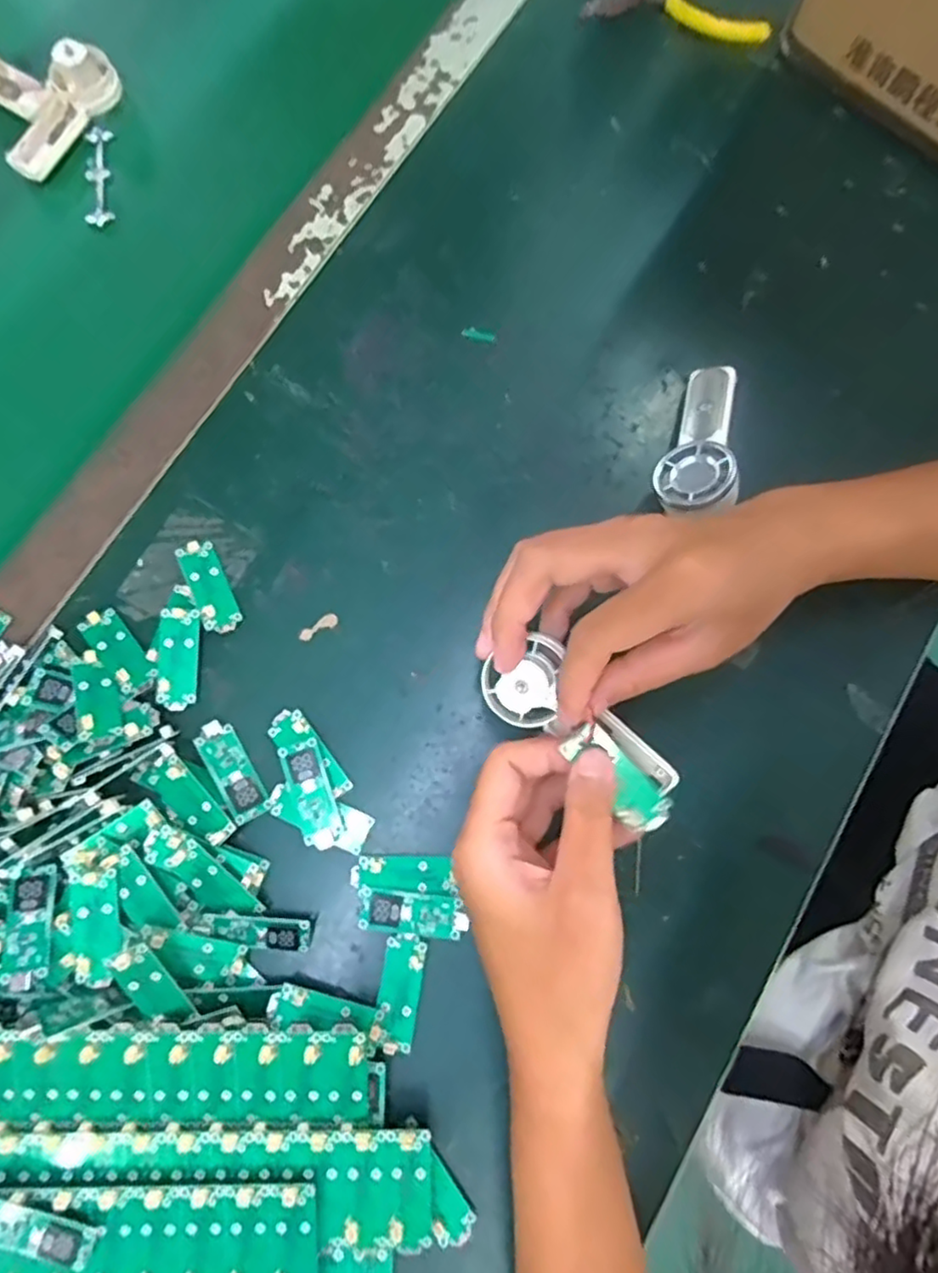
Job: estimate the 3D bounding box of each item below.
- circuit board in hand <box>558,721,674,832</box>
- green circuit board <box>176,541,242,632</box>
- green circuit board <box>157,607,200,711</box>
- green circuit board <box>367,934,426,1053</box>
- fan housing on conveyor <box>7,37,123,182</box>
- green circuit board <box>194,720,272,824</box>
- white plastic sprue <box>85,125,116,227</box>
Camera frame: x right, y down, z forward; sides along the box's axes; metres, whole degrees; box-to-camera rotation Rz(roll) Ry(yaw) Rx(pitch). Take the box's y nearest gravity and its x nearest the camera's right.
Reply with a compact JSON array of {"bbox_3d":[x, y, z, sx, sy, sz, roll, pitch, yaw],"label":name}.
[{"bbox_3d":[0.062,0.058,0.277,0.018,0.006,0.050,-41,93,-8],"label":"circuit board in hand"},{"bbox_3d":[-0.136,-0.026,0.355,0.019,0.004,0.051,-22,79,-21],"label":"green circuit board"},{"bbox_3d":[-0.149,0.011,0.346,0.020,0.007,0.050,-3,77,0],"label":"green circuit board"},{"bbox_3d":[-0.032,0.164,0.313,0.019,0.004,0.048,11,77,-3],"label":"green circuit board"},{"bbox_3d":[-0.259,-0.334,0.424,0.034,0.025,0.092,31,79,7],"label":"fan housing on conveyor"},{"bbox_3d":[-0.117,0.066,0.334,0.017,0.007,0.051,-32,79,-7],"label":"green circuit board"},{"bbox_3d":[-0.235,-0.293,0.432,0.017,0.008,0.072,-7,77,-1],"label":"white plastic sprue"}]

